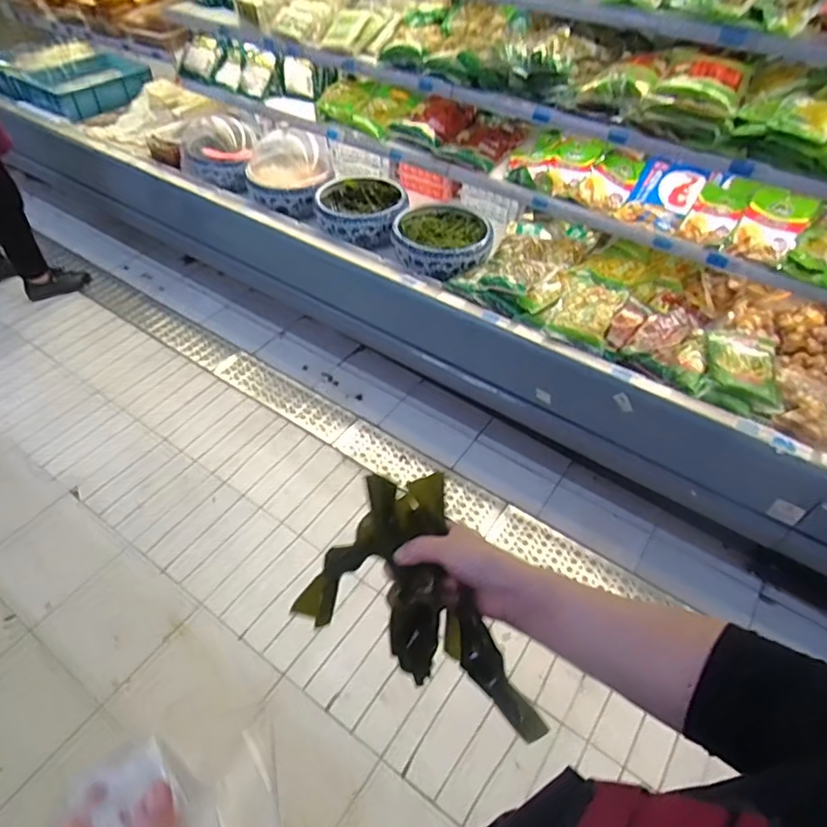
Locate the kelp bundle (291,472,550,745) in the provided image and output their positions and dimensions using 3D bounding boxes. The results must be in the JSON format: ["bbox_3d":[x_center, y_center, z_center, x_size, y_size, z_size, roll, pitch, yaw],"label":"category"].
[{"bbox_3d":[0.022,0.154,0.469,0.224,0.126,0.128,26,54,20],"label":"kelp bundle"}]

